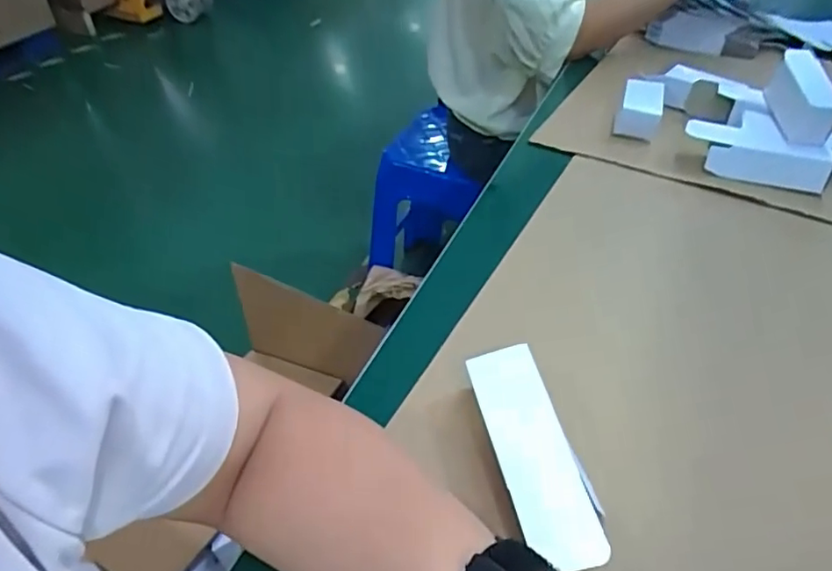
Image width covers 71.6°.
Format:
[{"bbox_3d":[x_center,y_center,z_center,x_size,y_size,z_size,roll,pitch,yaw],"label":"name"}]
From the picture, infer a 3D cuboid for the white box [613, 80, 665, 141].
[{"bbox_3d":[0.258,-0.201,0.664,0.044,0.035,0.093,17,46,16],"label":"white box"}]

